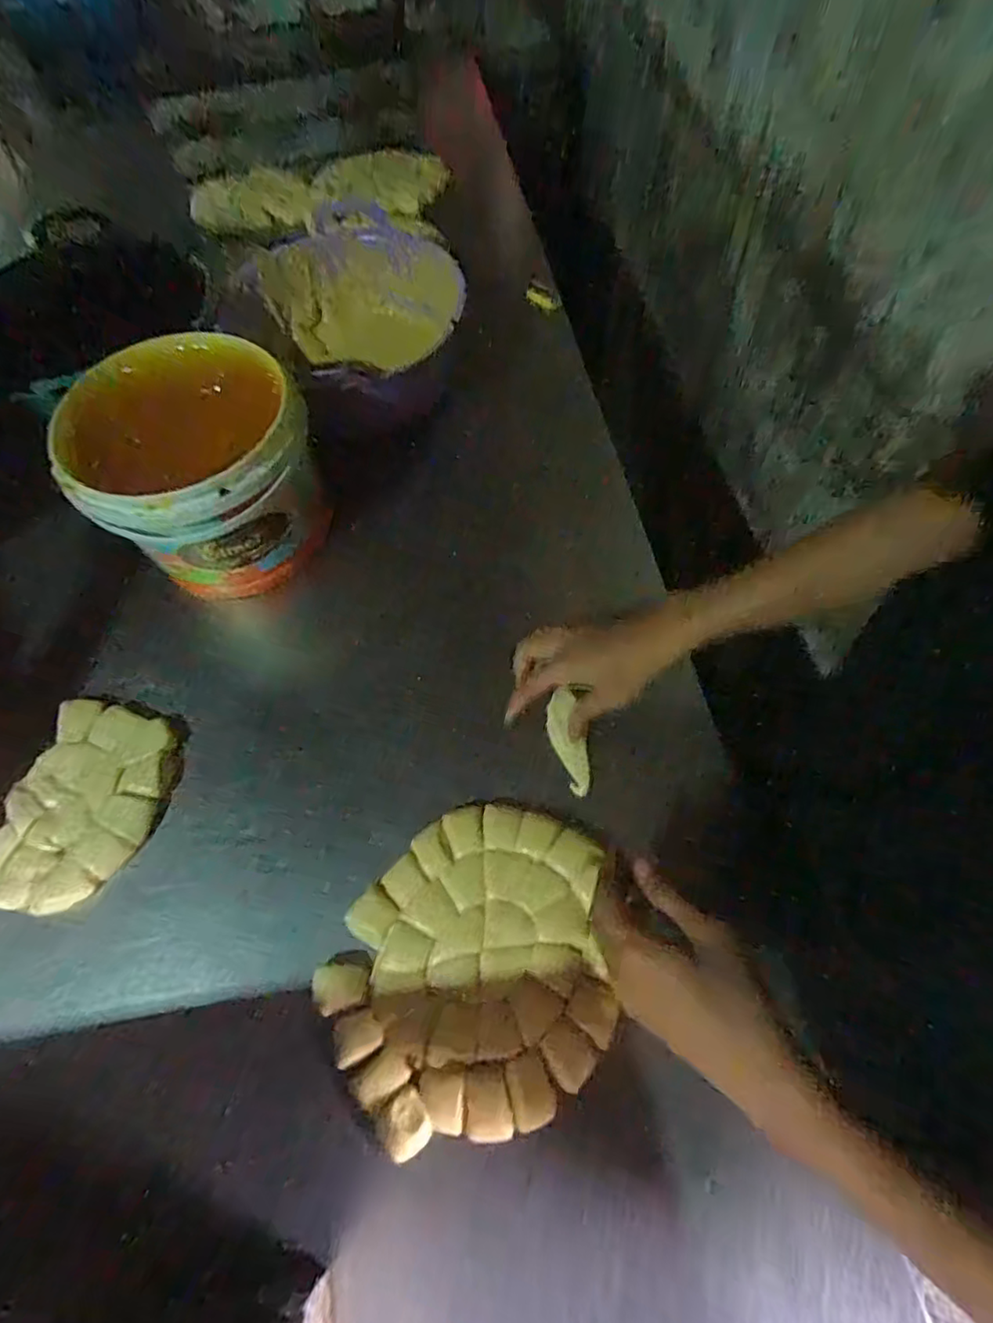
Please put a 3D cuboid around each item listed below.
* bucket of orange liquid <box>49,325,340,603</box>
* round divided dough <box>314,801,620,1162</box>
[{"bbox_3d":[-0.294,-0.199,0.630,0.212,0.154,0.213,-1,63,3],"label":"bucket of orange liquid"},{"bbox_3d":[-0.012,0.233,0.477,0.203,0.022,0.241,38,71,17],"label":"round divided dough"}]

